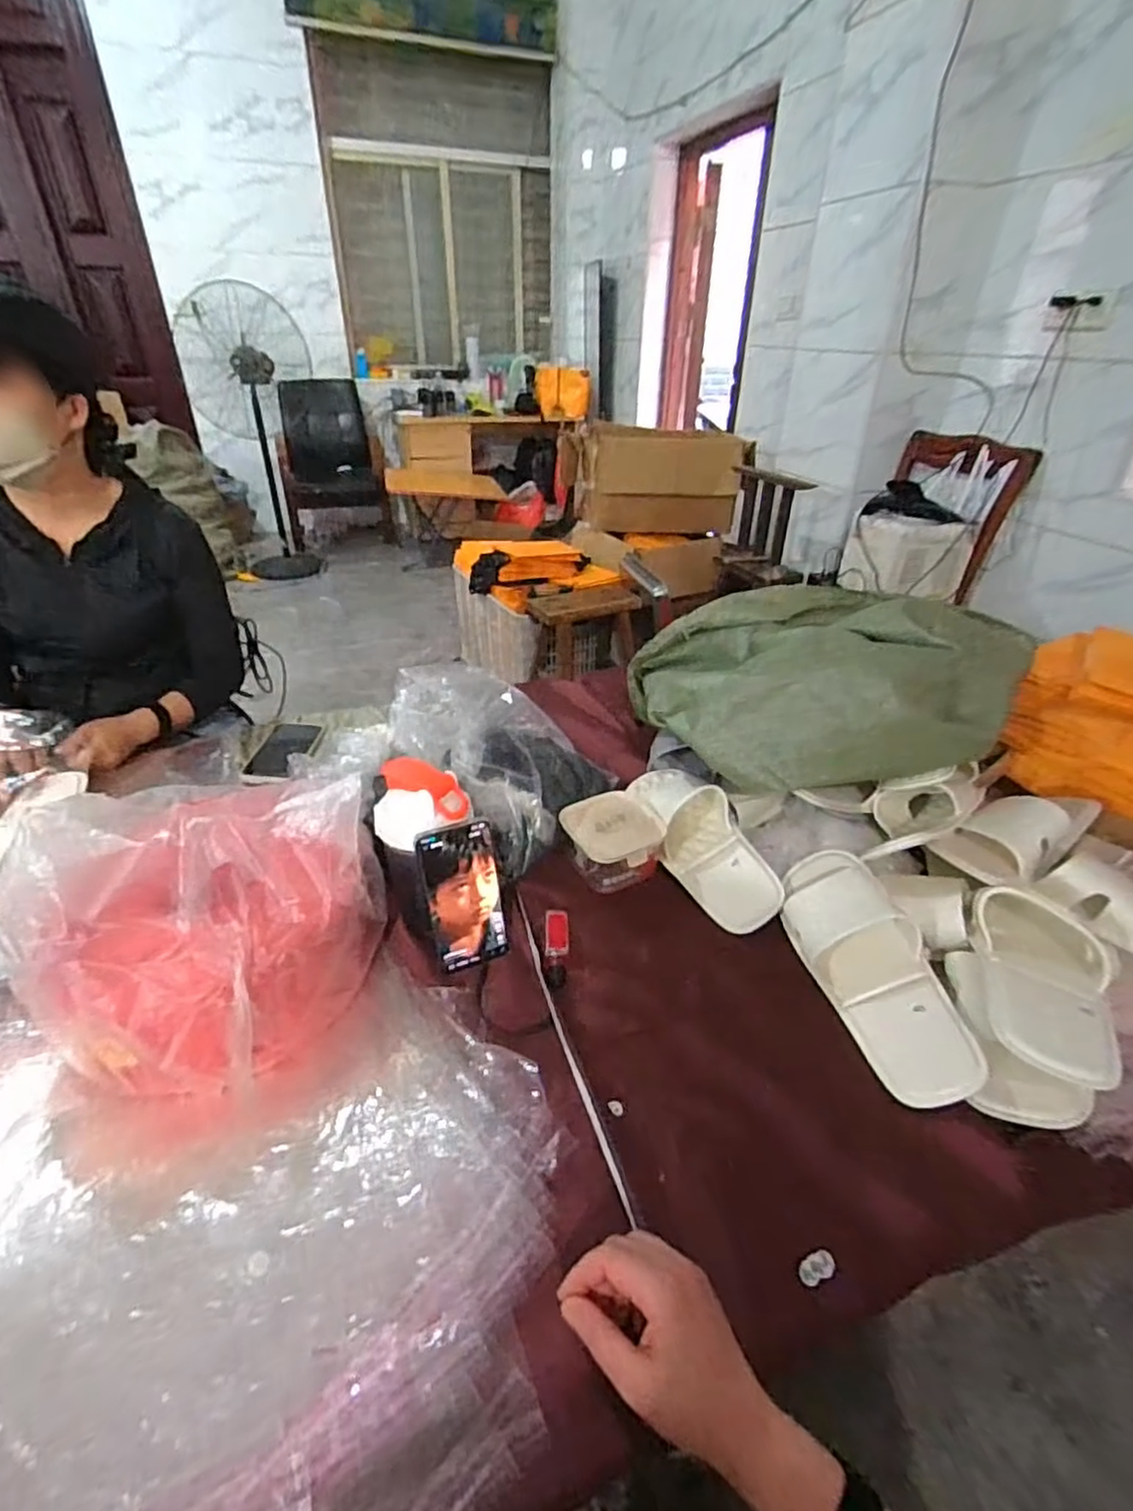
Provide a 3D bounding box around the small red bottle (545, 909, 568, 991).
[{"bbox_3d":[-0.011,0.202,0.702,0.025,0.020,0.098,1,30,-1],"label":"small red bottle"}]

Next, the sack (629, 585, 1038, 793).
[{"bbox_3d":[0.332,-0.116,0.874,0.463,0.153,0.331,-9,34,-16],"label":"sack"}]

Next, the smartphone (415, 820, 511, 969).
[{"bbox_3d":[-0.103,0.143,0.668,0.074,0.162,0.012,-13,22,-20],"label":"smartphone"}]

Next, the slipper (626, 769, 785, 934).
[{"bbox_3d":[0.164,0.099,0.837,0.104,0.066,0.287,-12,33,-19],"label":"slipper"}]

